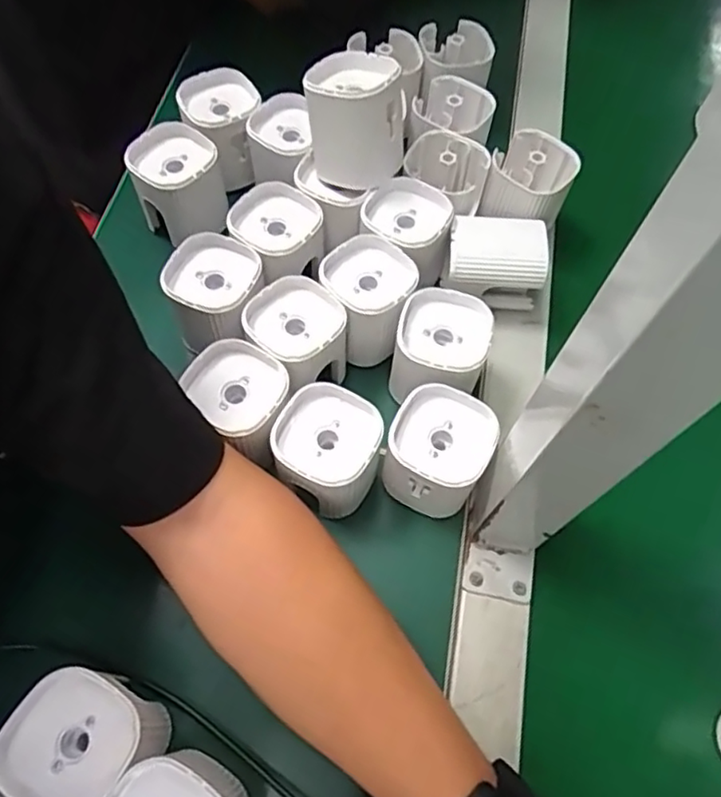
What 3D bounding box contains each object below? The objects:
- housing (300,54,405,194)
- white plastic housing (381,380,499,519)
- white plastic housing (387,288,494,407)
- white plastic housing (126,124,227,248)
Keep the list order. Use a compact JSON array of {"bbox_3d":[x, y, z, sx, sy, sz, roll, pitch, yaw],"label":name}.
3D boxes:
[{"bbox_3d":[-0.003,-0.181,0.402,0.060,0.069,0.071,2,65,-2],"label":"housing"},{"bbox_3d":[0.043,0.032,0.363,0.053,0.063,0.057,25,67,9],"label":"white plastic housing"},{"bbox_3d":[0.047,-0.026,0.394,0.056,0.062,0.058,16,66,5],"label":"white plastic housing"},{"bbox_3d":[-0.125,-0.148,0.446,0.062,0.058,0.059,25,67,9],"label":"white plastic housing"}]

